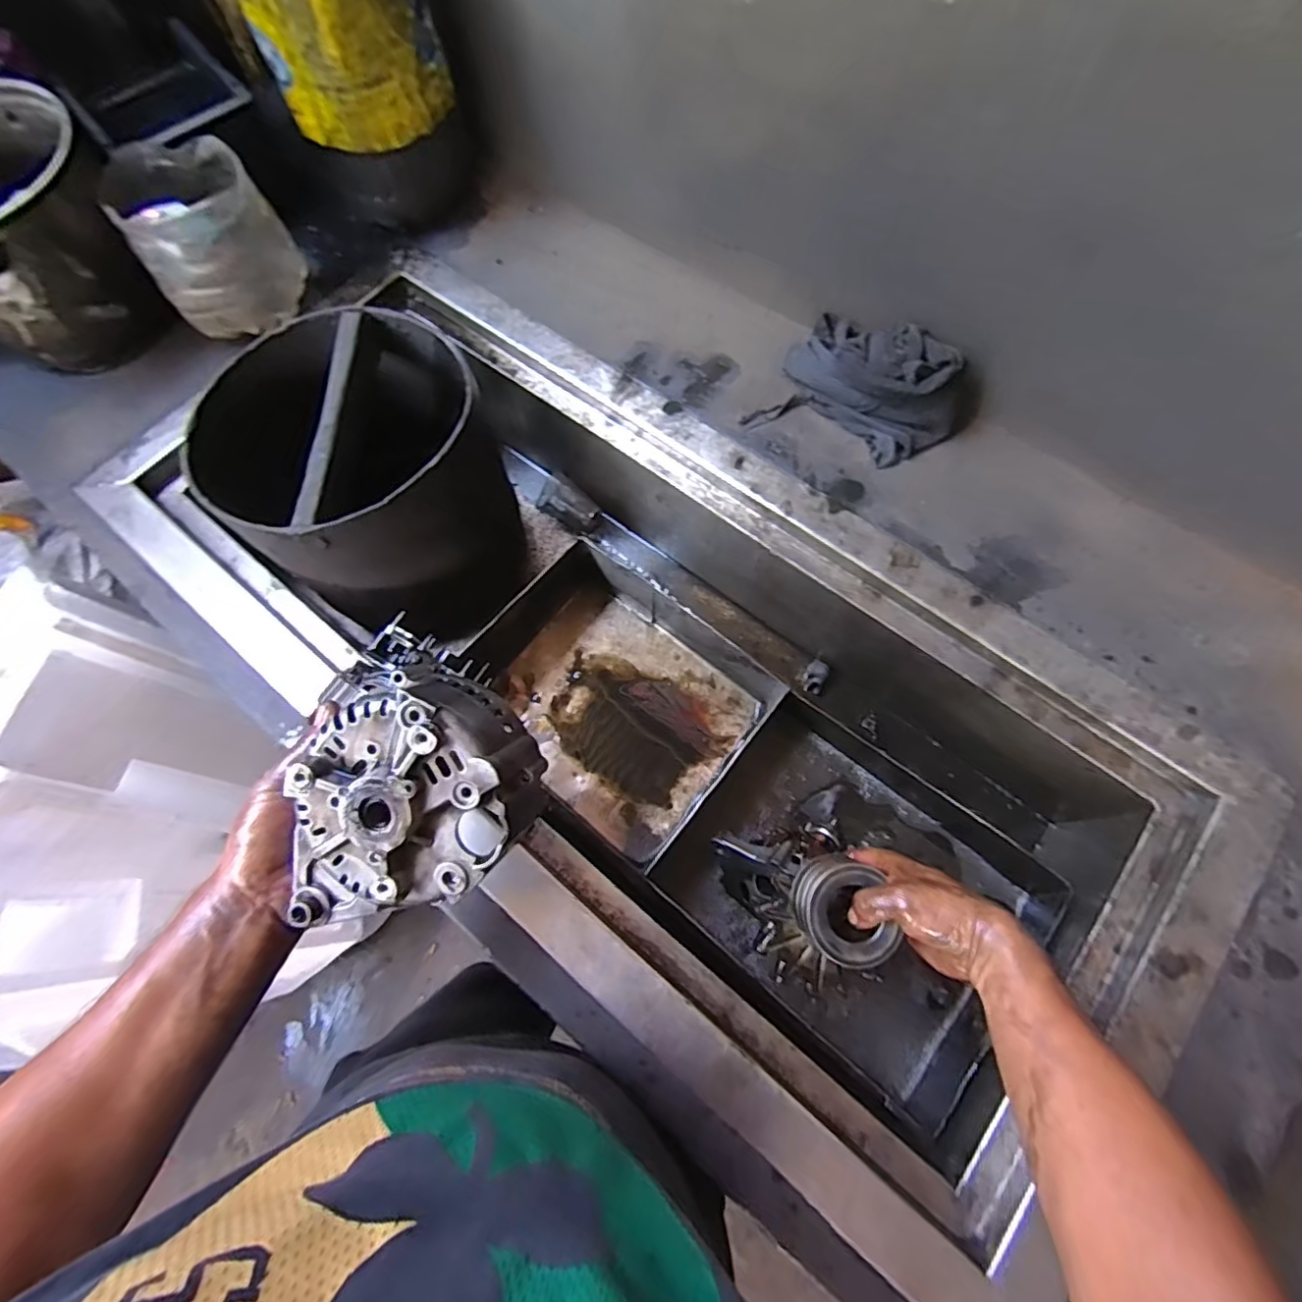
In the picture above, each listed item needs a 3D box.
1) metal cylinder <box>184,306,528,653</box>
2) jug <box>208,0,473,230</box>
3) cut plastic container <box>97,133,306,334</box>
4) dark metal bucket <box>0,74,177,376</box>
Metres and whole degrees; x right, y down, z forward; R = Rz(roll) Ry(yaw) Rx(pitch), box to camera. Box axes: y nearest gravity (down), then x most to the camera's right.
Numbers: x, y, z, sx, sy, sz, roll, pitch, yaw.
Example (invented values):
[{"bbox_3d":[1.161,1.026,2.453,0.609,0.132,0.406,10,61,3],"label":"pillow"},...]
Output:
[{"bbox_3d":[-0.324,-0.209,0.761,0.278,0.279,0.308,22,73,10],"label":"metal cylinder"},{"bbox_3d":[-0.364,-0.731,0.680,0.217,0.397,0.198,-30,72,-8],"label":"jug"},{"bbox_3d":[-0.539,-0.503,0.743,0.157,0.149,0.170,-35,72,-9],"label":"cut plastic container"},{"bbox_3d":[-0.749,-0.499,0.733,0.241,0.186,0.266,-43,74,-12],"label":"dark metal bucket"}]

